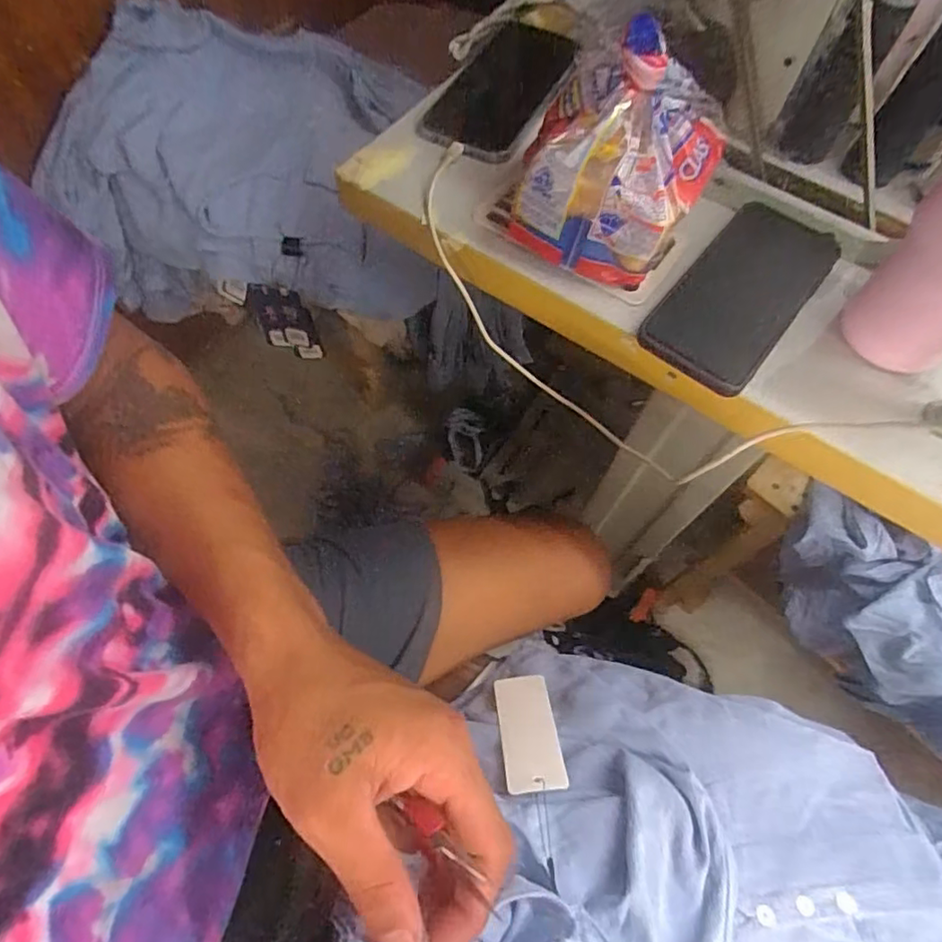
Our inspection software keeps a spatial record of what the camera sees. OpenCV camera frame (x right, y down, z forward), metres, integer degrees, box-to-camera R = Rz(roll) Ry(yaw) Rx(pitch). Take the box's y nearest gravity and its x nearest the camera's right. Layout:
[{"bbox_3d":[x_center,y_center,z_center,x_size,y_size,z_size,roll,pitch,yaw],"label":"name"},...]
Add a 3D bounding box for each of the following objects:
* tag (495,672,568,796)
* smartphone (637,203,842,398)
[{"bbox_3d":[0.047,0.214,0.496,0.046,0.120,0.008,-12,109,2],"label":"tag"},{"bbox_3d":[0.189,-0.125,0.417,0.079,0.018,0.162,37,69,14],"label":"smartphone"}]

